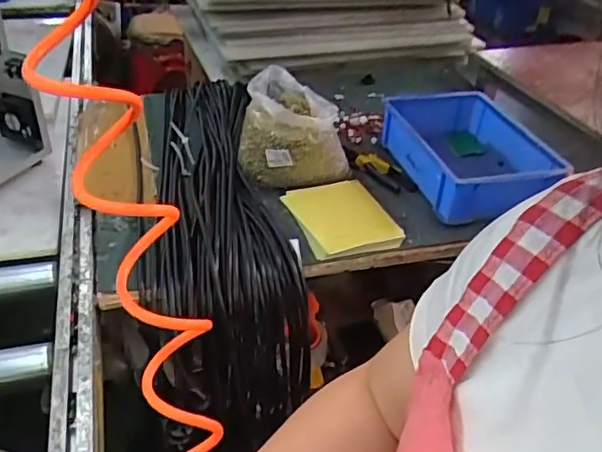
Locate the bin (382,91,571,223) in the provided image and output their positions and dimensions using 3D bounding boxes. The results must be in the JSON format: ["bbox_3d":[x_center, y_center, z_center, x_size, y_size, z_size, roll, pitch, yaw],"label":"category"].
[{"bbox_3d":[0.290,-0.130,1.007,0.222,0.080,0.293,-5,37,-13],"label":"bin"}]

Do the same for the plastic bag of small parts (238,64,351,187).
[{"bbox_3d":[-0.006,-0.169,0.990,0.178,0.135,0.192,4,36,-1],"label":"plastic bag of small parts"}]

